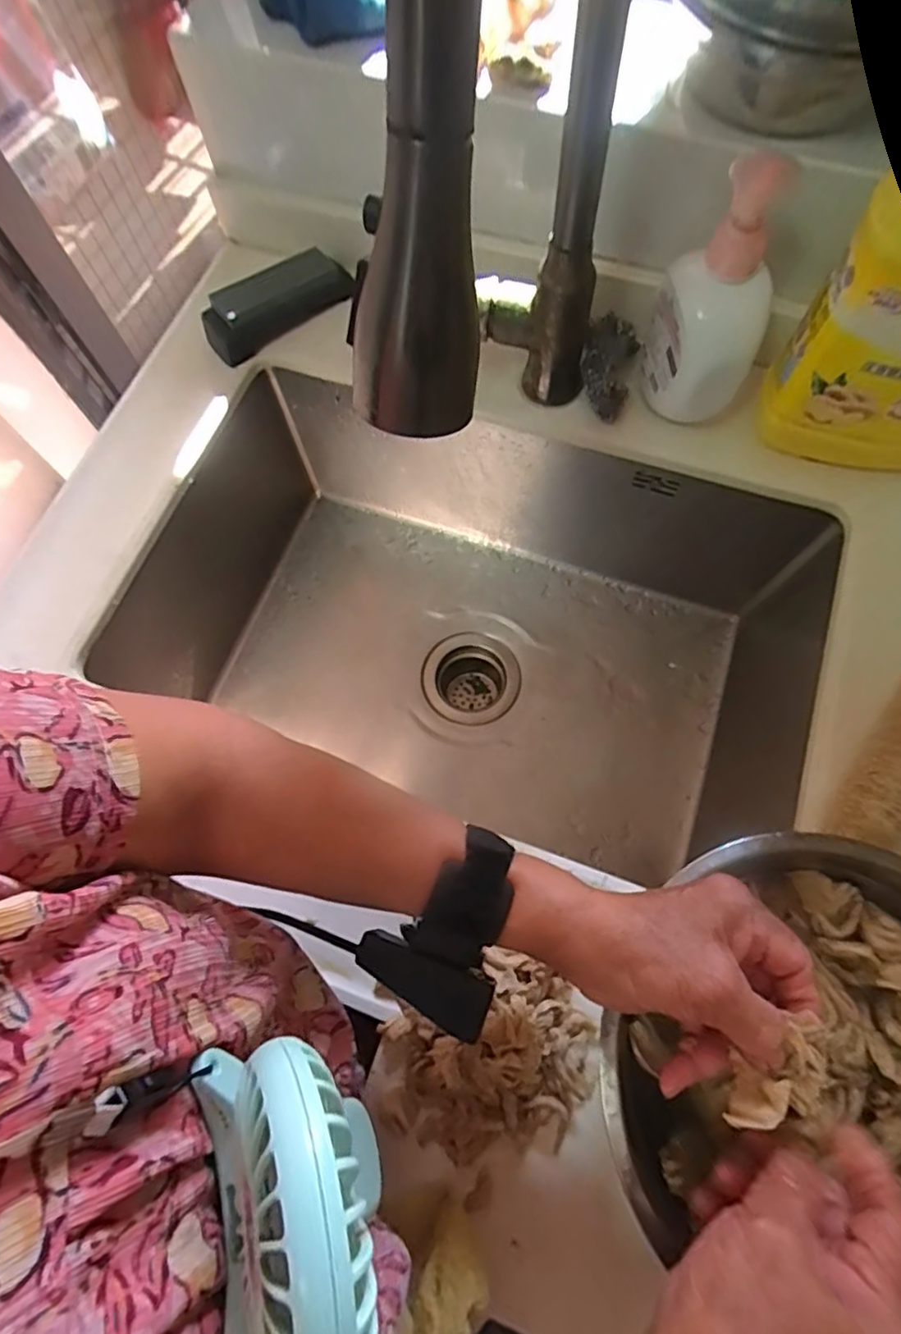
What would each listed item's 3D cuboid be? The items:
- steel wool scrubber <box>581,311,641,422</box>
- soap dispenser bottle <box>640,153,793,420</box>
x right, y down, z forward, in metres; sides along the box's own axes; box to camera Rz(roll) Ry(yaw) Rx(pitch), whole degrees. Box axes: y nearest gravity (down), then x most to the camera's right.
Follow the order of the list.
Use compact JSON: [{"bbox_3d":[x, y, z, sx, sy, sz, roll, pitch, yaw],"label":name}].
[{"bbox_3d":[0.129,-0.246,0.493,0.045,0.038,0.075,13,72,6],"label":"steel wool scrubber"},{"bbox_3d":[0.186,-0.251,0.417,0.066,0.154,0.071,3,71,3],"label":"soap dispenser bottle"}]

